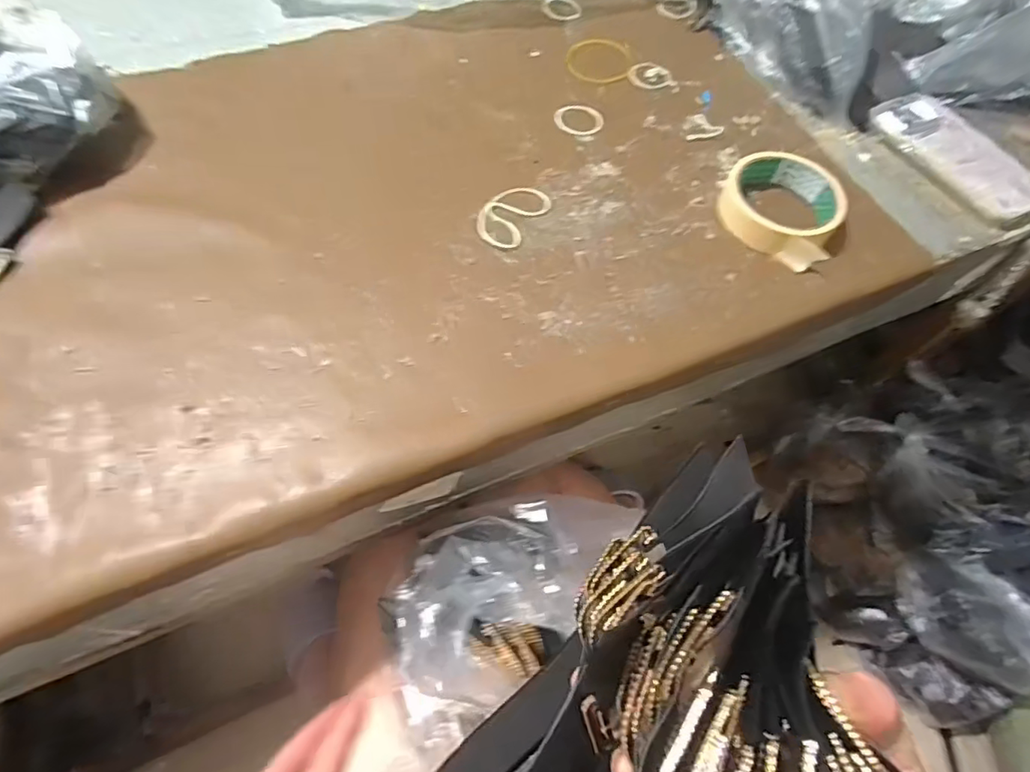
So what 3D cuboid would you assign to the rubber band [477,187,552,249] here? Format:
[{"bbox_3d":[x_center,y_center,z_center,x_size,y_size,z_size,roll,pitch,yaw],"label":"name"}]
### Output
[{"bbox_3d":[-0.003,-0.138,0.442,0.043,0.004,0.071,30,63,13],"label":"rubber band"}]

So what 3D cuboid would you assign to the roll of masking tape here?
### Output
[{"bbox_3d":[0.215,-0.148,0.448,0.091,0.028,0.090,2,60,-3],"label":"roll of masking tape"}]

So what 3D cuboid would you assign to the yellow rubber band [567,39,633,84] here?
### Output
[{"bbox_3d":[0.085,-0.329,0.557,0.066,0.005,0.078,13,60,3],"label":"yellow rubber band"}]

